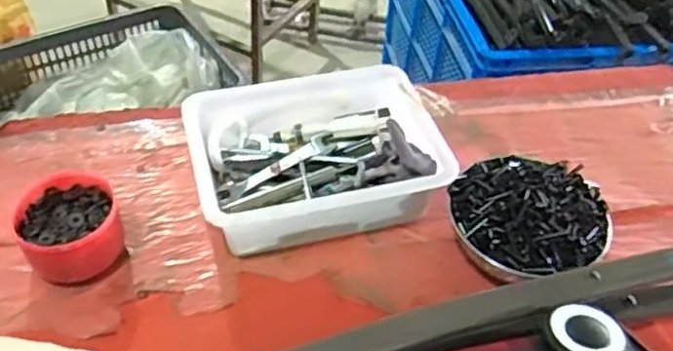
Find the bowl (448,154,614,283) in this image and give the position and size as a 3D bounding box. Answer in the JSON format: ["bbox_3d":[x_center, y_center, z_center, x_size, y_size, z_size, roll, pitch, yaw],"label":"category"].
[{"bbox_3d":[0.181,0.045,0.649,0.134,0.066,0.135,2,46,-2],"label":"bowl"}]

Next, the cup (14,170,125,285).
[{"bbox_3d":[-0.245,0.049,0.628,0.088,0.057,0.094,-20,51,-21],"label":"cup"}]

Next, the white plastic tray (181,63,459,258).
[{"bbox_3d":[-0.025,-0.024,0.700,0.239,0.070,0.185,-9,48,-12],"label":"white plastic tray"}]

